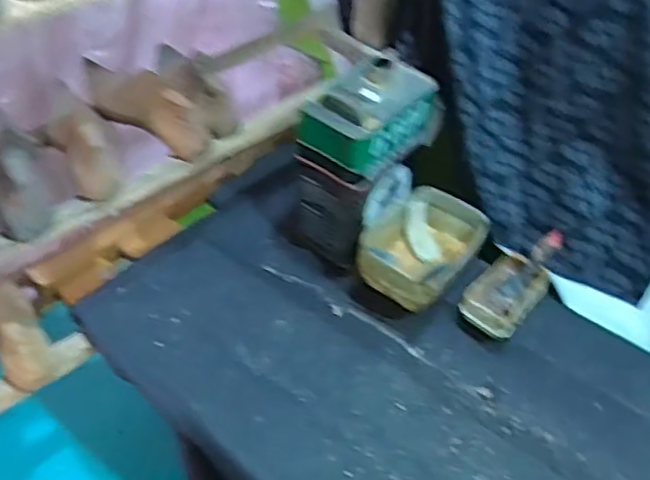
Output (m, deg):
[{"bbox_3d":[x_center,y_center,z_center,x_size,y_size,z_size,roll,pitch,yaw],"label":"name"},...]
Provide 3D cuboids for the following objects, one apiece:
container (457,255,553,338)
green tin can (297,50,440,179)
[{"bbox_3d":[0.241,0.072,0.855,0.077,0.052,0.129,31,50,25],"label":"container"},{"bbox_3d":[0.051,-0.161,0.821,0.116,0.084,0.164,30,49,24],"label":"green tin can"}]

